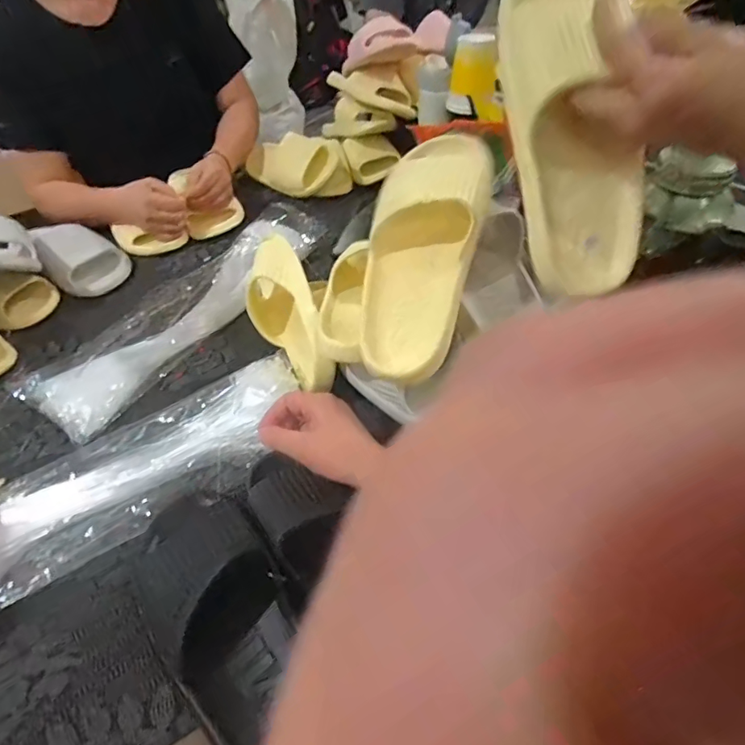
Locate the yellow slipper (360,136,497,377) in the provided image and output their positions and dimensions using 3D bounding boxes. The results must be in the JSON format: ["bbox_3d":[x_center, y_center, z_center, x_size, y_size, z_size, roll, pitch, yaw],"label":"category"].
[{"bbox_3d":[0.046,-0.118,0.448,0.096,0.059,0.247,12,80,17],"label":"yellow slipper"}]

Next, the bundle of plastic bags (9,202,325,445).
[{"bbox_3d":[-0.261,-0.110,0.688,0.154,0.029,0.472,23,54,25],"label":"bundle of plastic bags"}]

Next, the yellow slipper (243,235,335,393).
[{"bbox_3d":[-0.107,-0.068,0.585,0.077,0.095,0.228,-18,48,-10],"label":"yellow slipper"}]

